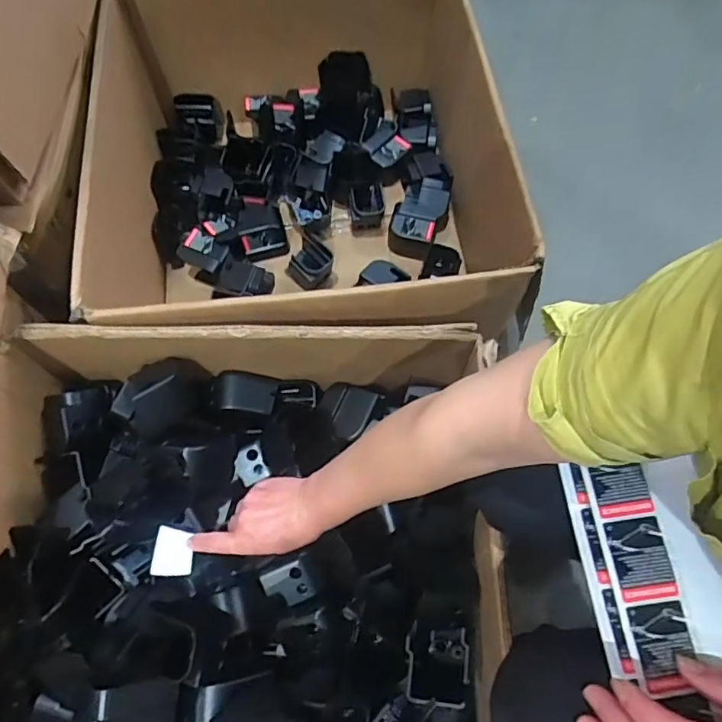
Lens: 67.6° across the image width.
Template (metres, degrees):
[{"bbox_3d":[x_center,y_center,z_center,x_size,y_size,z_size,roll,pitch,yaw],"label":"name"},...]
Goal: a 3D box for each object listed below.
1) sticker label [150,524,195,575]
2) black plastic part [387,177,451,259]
[{"bbox_3d":[-0.182,0.185,0.527,0.039,0.009,0.049,0,42,-6],"label":"sticker label"},{"bbox_3d":[0.100,-0.248,0.925,0.086,0.050,0.150,19,69,7],"label":"black plastic part"}]

